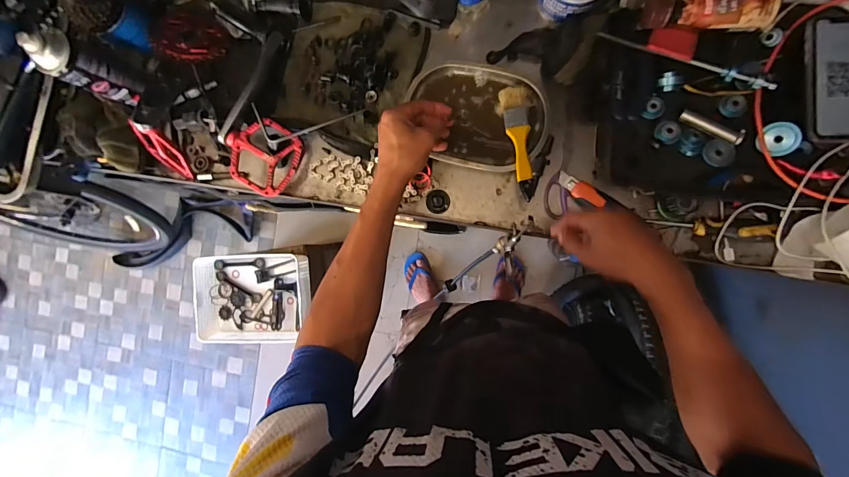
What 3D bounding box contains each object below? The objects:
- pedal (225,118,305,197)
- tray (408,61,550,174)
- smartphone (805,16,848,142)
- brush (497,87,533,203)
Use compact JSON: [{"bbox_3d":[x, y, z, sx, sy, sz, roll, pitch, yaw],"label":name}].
[{"bbox_3d":[-0.266,-0.137,0.621,0.112,0.025,0.115,35,92,-9],"label":"pedal"},{"bbox_3d":[0.079,-0.190,0.589,0.211,0.027,0.153,15,94,8],"label":"tray"},{"bbox_3d":[0.502,-0.192,0.449,0.078,0.013,0.147,-1,89,7],"label":"smartphone"},{"bbox_3d":[0.135,-0.142,0.562,0.044,0.017,0.170,-3,80,19],"label":"brush"}]

